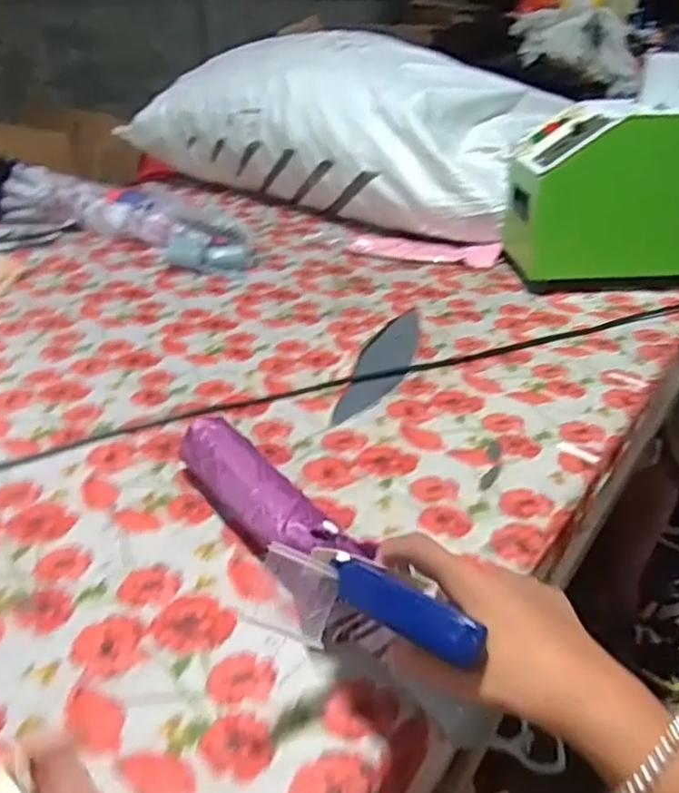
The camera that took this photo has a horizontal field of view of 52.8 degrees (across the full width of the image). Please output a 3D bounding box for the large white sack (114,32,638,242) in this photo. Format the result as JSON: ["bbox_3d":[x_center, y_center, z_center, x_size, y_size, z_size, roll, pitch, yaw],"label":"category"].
[{"bbox_3d":[-0.012,-0.521,1.318,0.821,0.262,0.335,20,36,31],"label":"large white sack"}]

